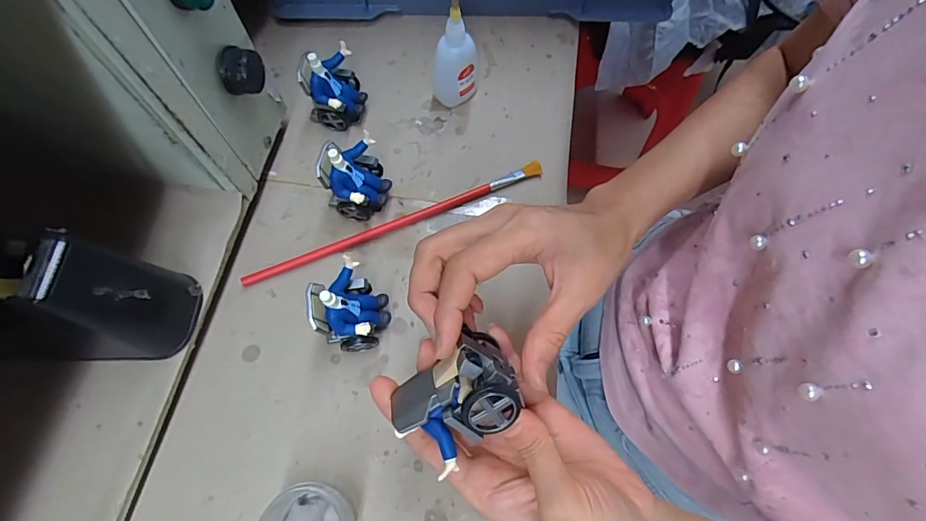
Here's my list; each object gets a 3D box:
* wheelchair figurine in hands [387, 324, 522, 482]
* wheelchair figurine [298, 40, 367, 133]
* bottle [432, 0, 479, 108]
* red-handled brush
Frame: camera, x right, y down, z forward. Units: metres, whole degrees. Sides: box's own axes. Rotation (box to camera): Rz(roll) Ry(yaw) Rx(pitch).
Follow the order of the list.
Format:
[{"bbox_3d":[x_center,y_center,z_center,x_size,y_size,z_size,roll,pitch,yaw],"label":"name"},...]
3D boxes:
[{"bbox_3d":[-0.002,0.065,0.222,0.060,0.041,0.046,-36,73,-14],"label":"wheelchair figurine in hands"},{"bbox_3d":[-0.111,-0.147,0.392,0.051,0.059,0.045,-24,71,-10],"label":"wheelchair figurine"},{"bbox_3d":[-0.006,-0.178,0.388,0.041,0.097,0.035,-1,68,-2],"label":"bottle"},{"bbox_3d":[-0.052,-0.032,0.378,0.258,0.008,0.011,-23,71,-10],"label":"red-handled brush"}]

